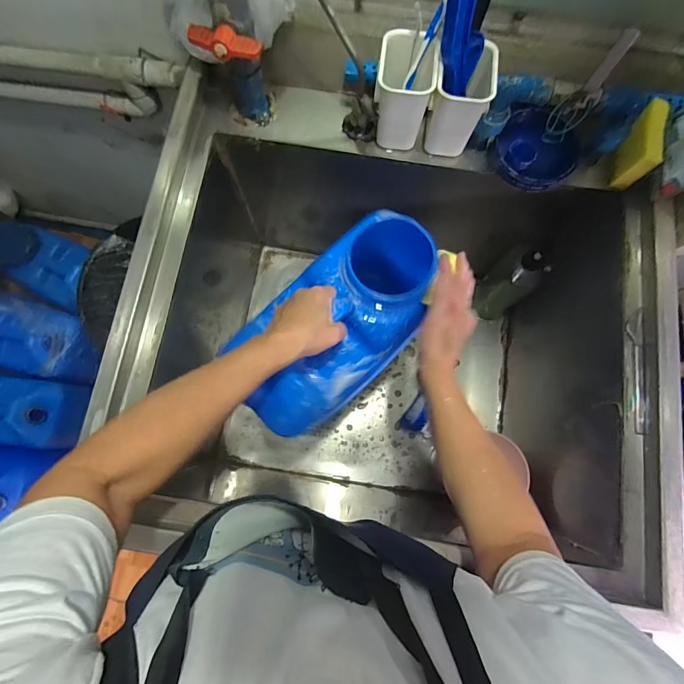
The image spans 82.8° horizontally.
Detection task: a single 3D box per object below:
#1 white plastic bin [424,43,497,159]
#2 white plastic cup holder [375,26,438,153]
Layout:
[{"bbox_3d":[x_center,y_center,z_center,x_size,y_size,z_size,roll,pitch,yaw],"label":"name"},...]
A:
[{"bbox_3d":[0.152,-0.320,0.525,0.070,0.116,0.075,5,77,0],"label":"white plastic bin"},{"bbox_3d":[0.079,-0.334,0.523,0.072,0.111,0.082,4,77,0],"label":"white plastic cup holder"}]

